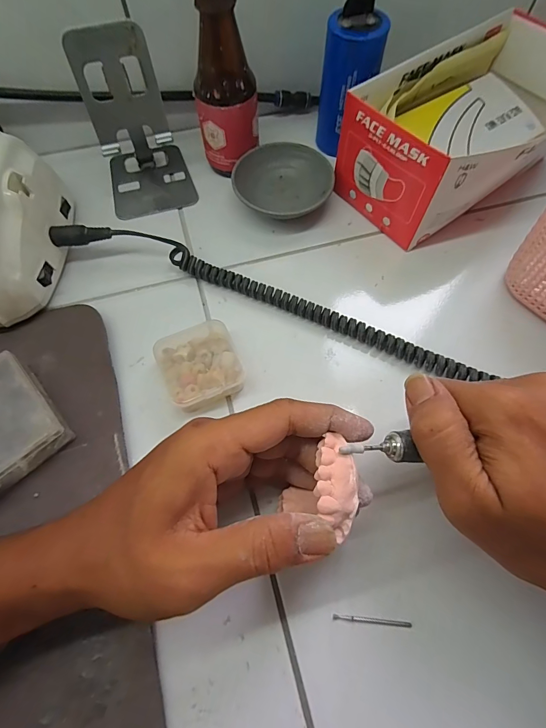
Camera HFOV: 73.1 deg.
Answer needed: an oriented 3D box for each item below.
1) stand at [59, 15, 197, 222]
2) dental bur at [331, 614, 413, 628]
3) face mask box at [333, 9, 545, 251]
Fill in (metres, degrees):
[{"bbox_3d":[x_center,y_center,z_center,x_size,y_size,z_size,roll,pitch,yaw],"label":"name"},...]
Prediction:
[{"bbox_3d":[-0.120,-0.203,0.311,0.073,0.113,0.085,-18,67,-8],"label":"stand"},{"bbox_3d":[0.058,0.149,0.213,0.045,0.004,0.004,6,66,3],"label":"dental bur"},{"bbox_3d":[0.169,-0.206,0.327,0.206,0.085,0.116,-38,71,-15],"label":"face mask box"}]

